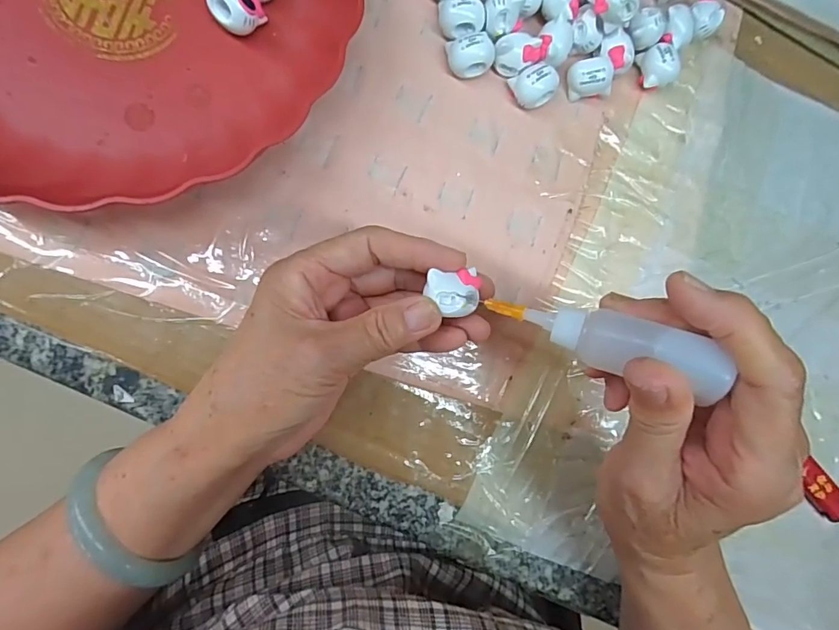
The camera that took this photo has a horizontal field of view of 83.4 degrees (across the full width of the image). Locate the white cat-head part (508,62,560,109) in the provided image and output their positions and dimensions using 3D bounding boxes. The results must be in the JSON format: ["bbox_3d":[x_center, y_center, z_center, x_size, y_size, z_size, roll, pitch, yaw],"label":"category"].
[{"bbox_3d":[0.067,-0.134,0.275,0.024,0.019,0.022,-28,93,-11],"label":"white cat-head part"}]

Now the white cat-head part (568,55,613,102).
[{"bbox_3d":[0.102,-0.142,0.284,0.023,0.019,0.020,-12,90,-12],"label":"white cat-head part"}]

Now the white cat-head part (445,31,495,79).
[{"bbox_3d":[0.029,-0.146,0.269,0.026,0.020,0.018,-12,90,-12],"label":"white cat-head part"}]

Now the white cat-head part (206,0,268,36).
[{"bbox_3d":[-0.094,-0.157,0.243,0.025,0.021,0.022,42,81,-7],"label":"white cat-head part"}]

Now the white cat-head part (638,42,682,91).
[{"bbox_3d":[0.147,-0.153,0.292,0.017,0.020,0.024,-8,89,-12],"label":"white cat-head part"}]

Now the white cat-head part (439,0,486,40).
[{"bbox_3d":[0.023,-0.169,0.270,0.024,0.019,0.020,-22,92,-12],"label":"white cat-head part"}]

